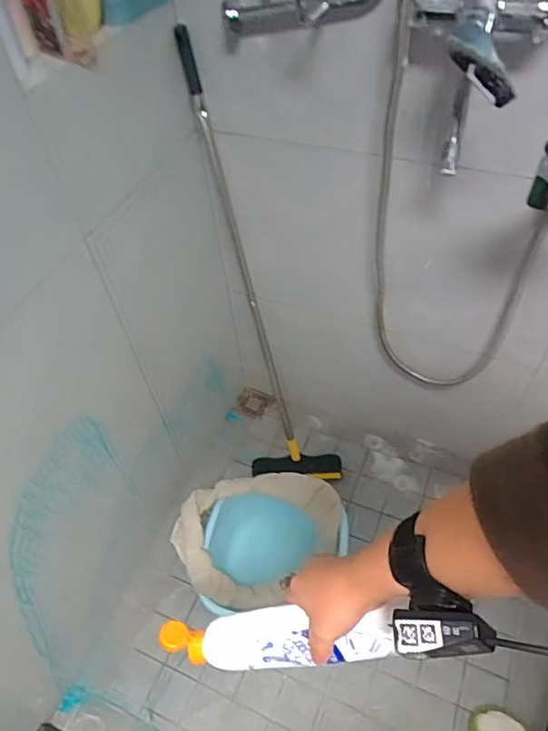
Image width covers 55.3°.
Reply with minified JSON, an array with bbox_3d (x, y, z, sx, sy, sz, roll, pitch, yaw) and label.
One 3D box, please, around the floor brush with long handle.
[{"bbox_3d":[-0.054,-0.135,1.071,0.197,0.952,0.124,-24,31,-14],"label":"floor brush with long handle"}]

